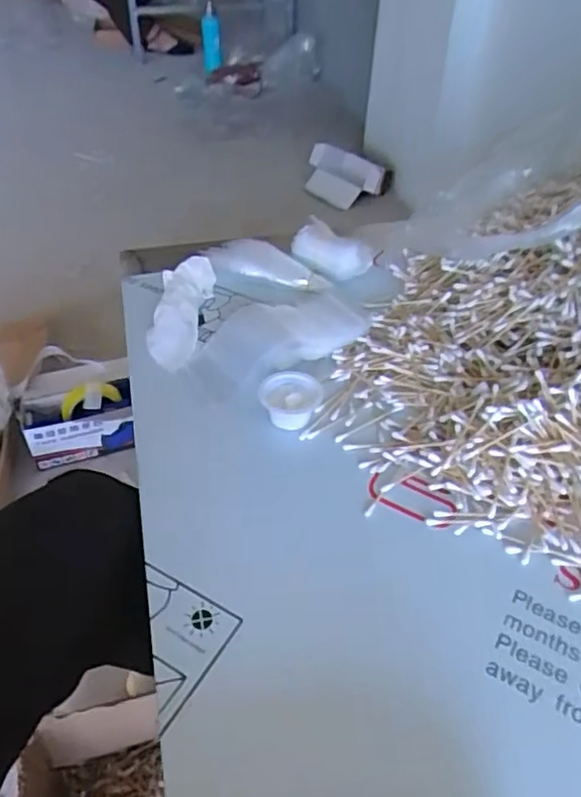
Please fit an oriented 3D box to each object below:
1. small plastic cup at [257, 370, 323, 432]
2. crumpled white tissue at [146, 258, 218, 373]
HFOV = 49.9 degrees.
[{"bbox_3d":[-0.002,0.001,0.539,0.050,0.025,0.047,1,43,-1],"label":"small plastic cup"},{"bbox_3d":[-0.114,-0.086,0.643,0.049,0.033,0.141,7,59,5],"label":"crumpled white tissue"}]

